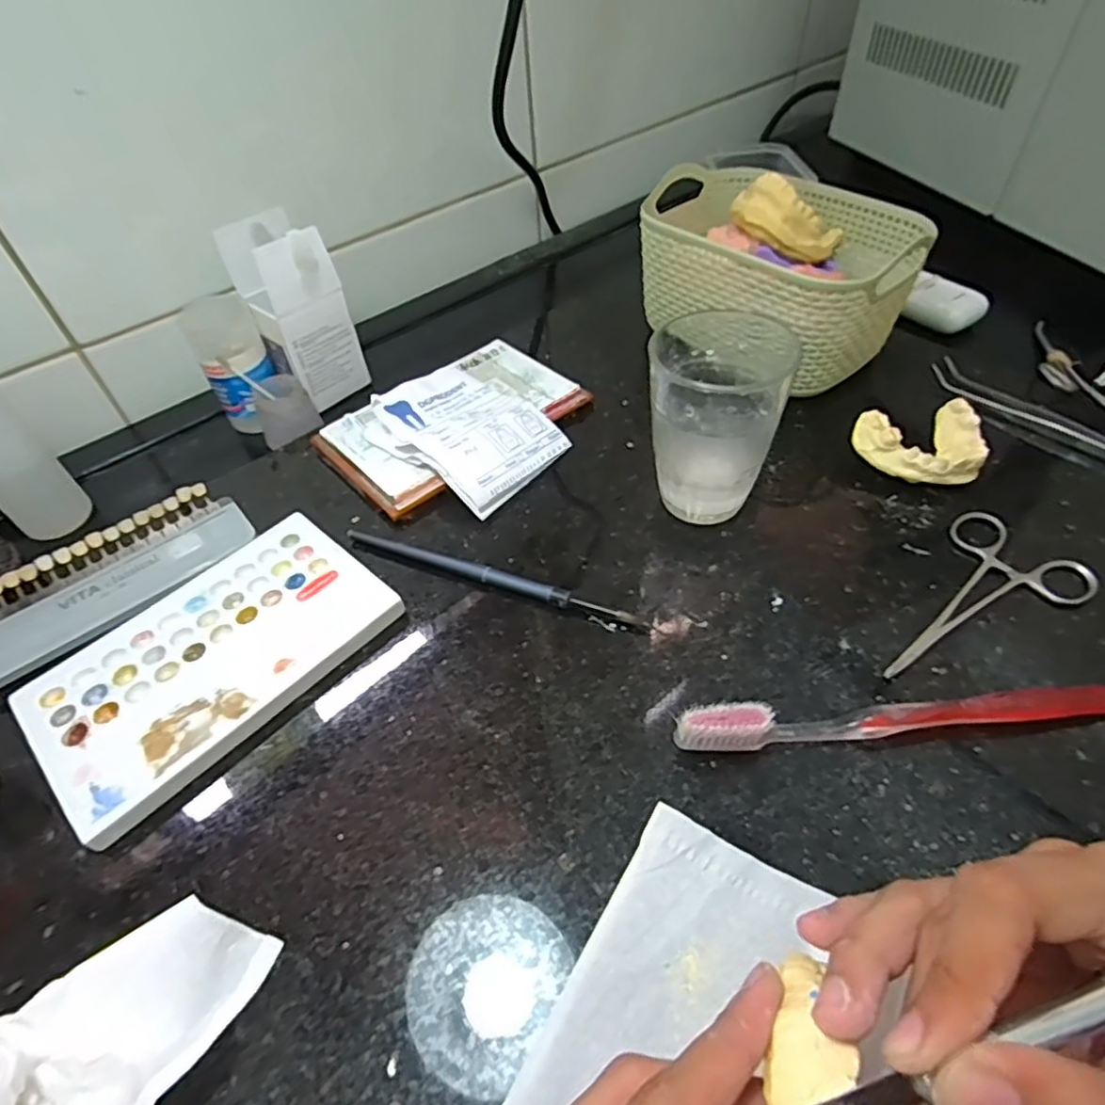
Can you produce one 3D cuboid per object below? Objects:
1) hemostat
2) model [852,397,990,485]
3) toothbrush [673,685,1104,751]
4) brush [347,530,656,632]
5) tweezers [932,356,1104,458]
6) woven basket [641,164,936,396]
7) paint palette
[{"bbox_3d":[0.193,0.022,0.304,0.121,0.006,0.064,-30,53,-21],"label":"hemostat"},{"bbox_3d":[0.206,-0.058,0.359,0.069,0.028,0.047,-13,49,-8],"label":"model"},{"bbox_3d":[0.143,0.064,0.260,0.186,0.024,0.013,-5,49,-1],"label":"toothbrush"},{"bbox_3d":[-0.032,0.012,0.331,0.168,0.007,0.009,17,52,18],"label":"brush"},{"bbox_3d":[0.294,-0.078,0.380,0.016,0.008,0.145,-32,54,-22],"label":"tweezers"},{"bbox_3d":[0.144,-0.188,0.435,0.120,0.082,0.177,-31,54,-22],"label":"woven basket"},{"bbox_3d":[-0.159,0.047,0.306,0.095,0.012,0.151,33,58,28],"label":"paint palette"}]

